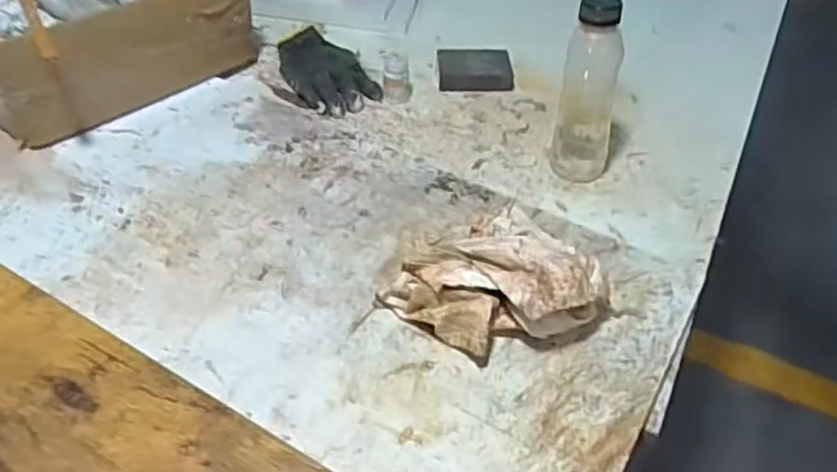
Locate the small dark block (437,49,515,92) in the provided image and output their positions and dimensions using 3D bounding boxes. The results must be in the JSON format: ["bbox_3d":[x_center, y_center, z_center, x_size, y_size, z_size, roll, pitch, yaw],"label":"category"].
[{"bbox_3d":[0.075,-0.219,0.896,0.096,0.029,0.073,2,43,-3],"label":"small dark block"}]

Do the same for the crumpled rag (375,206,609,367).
[{"bbox_3d":[0.066,0.037,0.580,0.169,0.068,0.142,-21,49,-25],"label":"crumpled rag"}]

